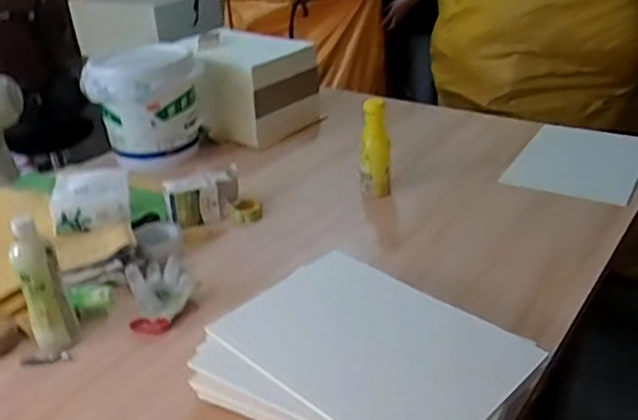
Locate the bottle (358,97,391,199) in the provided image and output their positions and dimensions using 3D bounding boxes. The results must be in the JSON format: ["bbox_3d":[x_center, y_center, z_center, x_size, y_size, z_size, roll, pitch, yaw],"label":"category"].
[{"bbox_3d":[0.115,-0.120,1.307,0.066,0.223,0.066,0,30,6],"label":"bottle"}]

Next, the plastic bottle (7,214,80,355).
[{"bbox_3d":[-0.402,0.108,0.912,0.062,0.190,0.055,-21,33,-28],"label":"plastic bottle"}]

